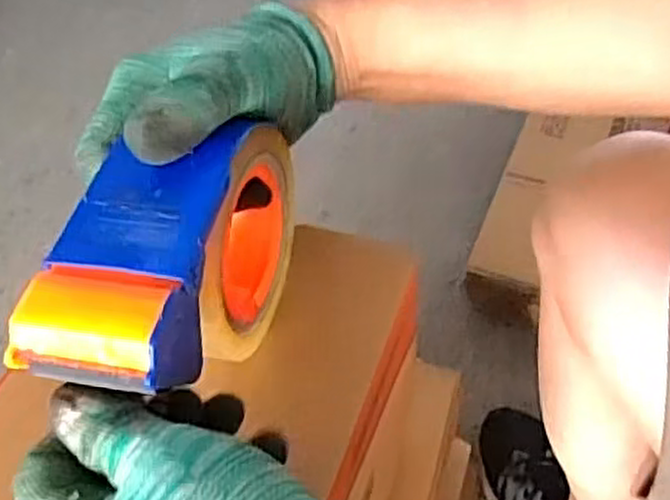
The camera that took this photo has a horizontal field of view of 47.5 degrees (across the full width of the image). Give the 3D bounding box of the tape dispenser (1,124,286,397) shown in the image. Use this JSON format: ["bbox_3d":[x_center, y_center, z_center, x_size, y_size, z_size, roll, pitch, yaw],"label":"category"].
[{"bbox_3d":[-0.069,0.009,0.334,0.066,0.096,0.148,9,52,10],"label":"tape dispenser"}]

